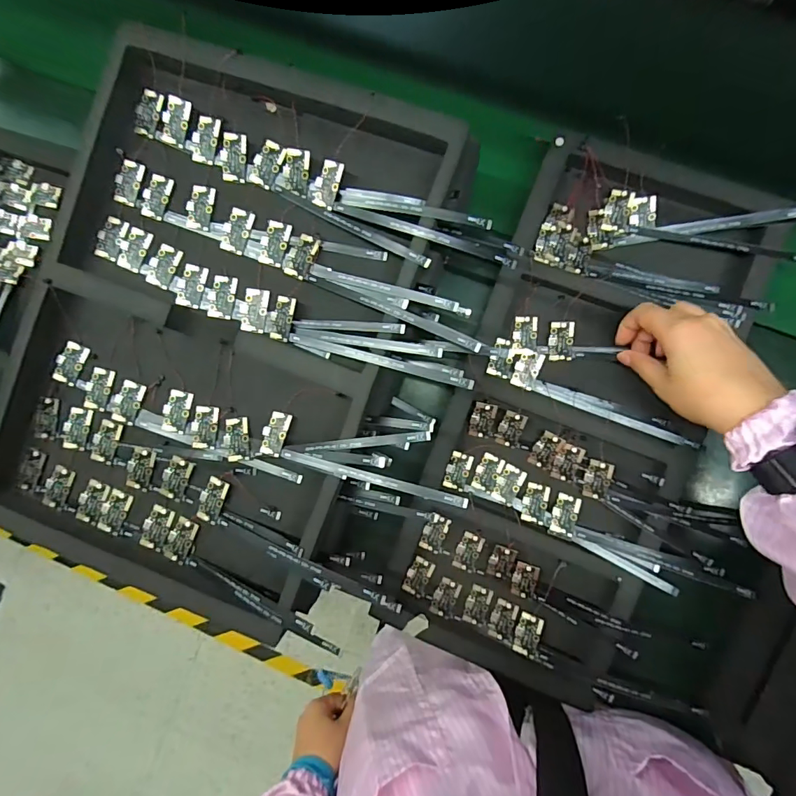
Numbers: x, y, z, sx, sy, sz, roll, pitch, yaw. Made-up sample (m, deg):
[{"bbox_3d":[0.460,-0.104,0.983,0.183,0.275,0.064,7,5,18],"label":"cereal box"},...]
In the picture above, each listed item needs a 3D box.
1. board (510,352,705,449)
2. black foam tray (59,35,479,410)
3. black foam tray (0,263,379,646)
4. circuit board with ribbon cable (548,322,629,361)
[{"bbox_3d":[0.190,0.000,0.410,0.172,0.018,0.034,21,91,5],"label":"board"},{"bbox_3d":[-0.114,-0.152,0.365,0.330,0.038,0.222,19,90,5],"label":"black foam tray"},{"bbox_3d":[-0.194,0.042,0.372,0.301,0.032,0.230,19,90,5],"label":"black foam tray"},{"bbox_3d":[0.175,-0.053,0.416,0.062,0.013,0.034,2,89,5],"label":"circuit board with ribbon cable"}]

